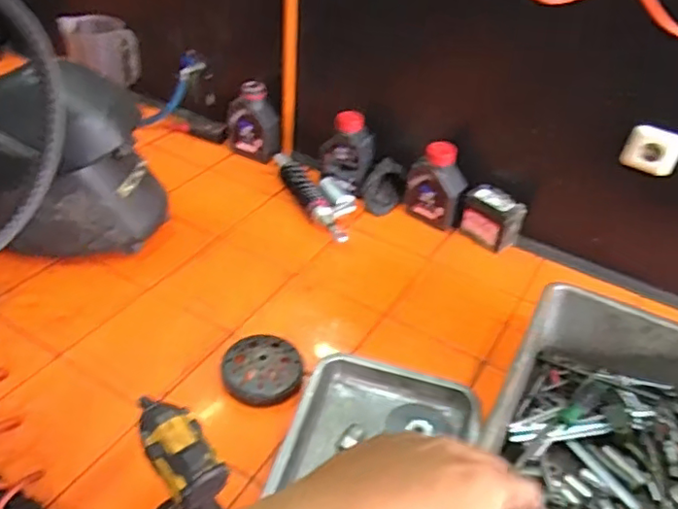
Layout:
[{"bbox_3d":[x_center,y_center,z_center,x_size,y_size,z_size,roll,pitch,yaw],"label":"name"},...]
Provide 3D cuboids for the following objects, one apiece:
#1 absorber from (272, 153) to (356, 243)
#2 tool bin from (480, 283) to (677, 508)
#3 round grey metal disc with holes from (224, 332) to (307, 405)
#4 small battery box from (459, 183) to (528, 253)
[{"bbox_3d":[-0.052,-0.155,1.369,0.116,0.058,0.366,-14,43,-22],"label":"absorber"},{"bbox_3d":[0.387,0.273,0.830,0.327,0.160,0.463,21,42,20],"label":"tool bin"},{"bbox_3d":[-0.129,0.182,0.965,0.129,0.029,0.137,-28,63,-36],"label":"round grey metal disc with holes"},{"bbox_3d":[0.327,-0.075,1.283,0.072,0.112,0.125,-30,50,-35],"label":"small battery box"}]

